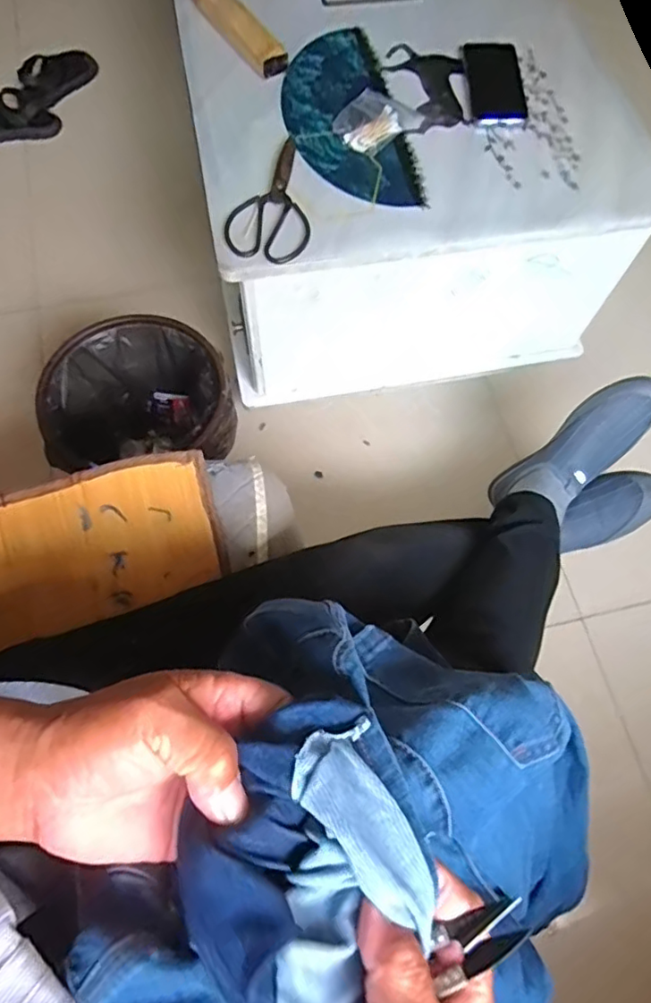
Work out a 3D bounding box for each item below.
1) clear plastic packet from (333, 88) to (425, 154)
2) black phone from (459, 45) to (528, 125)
[{"bbox_3d":[0.066,-0.504,0.760,0.085,0.014,0.114,39,72,13],"label":"clear plastic packet"},{"bbox_3d":[0.235,-0.576,0.798,0.077,0.016,0.159,-2,68,-2],"label":"black phone"}]

